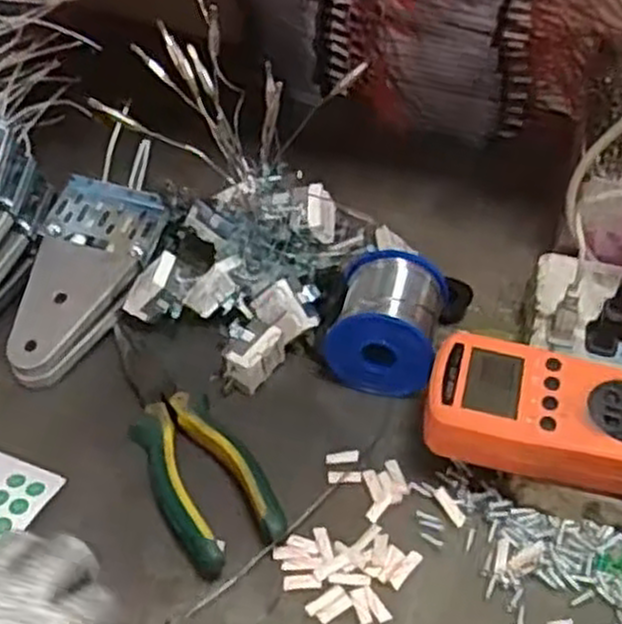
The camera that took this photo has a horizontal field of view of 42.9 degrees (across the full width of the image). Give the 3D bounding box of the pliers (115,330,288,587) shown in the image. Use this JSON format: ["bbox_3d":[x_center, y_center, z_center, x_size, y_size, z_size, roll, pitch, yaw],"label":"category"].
[{"bbox_3d":[-0.074,0.068,0.454,0.052,0.024,0.174,-19,49,-19],"label":"pliers"}]

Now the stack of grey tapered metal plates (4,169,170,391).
[{"bbox_3d":[-0.148,-0.021,0.514,0.074,0.021,0.147,13,62,10],"label":"stack of grey tapered metal plates"}]

